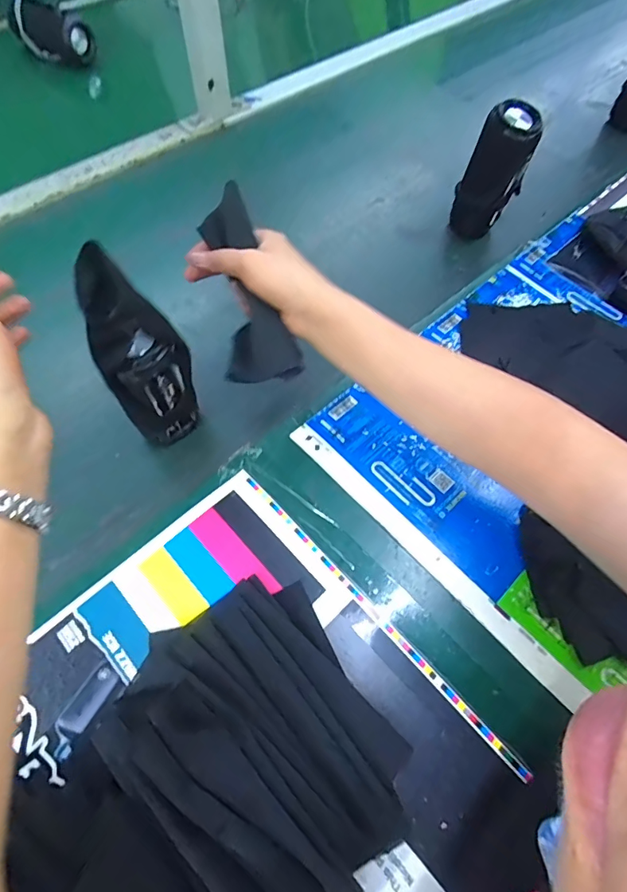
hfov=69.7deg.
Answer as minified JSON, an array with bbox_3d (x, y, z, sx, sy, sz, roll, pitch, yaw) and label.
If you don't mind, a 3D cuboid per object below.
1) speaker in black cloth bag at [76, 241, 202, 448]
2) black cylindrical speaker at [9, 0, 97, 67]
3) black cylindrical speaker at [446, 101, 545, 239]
[{"bbox_3d":[-0.143,-0.071,0.384,0.065,0.178,0.069,-24,67,-14],"label":"speaker in black cloth bag"},{"bbox_3d":[-0.460,-0.722,0.783,0.152,0.080,0.061,23,64,9],"label":"black cylindrical speaker"},{"bbox_3d":[0.227,-0.341,0.571,0.057,0.145,0.054,1,64,-3],"label":"black cylindrical speaker"}]

